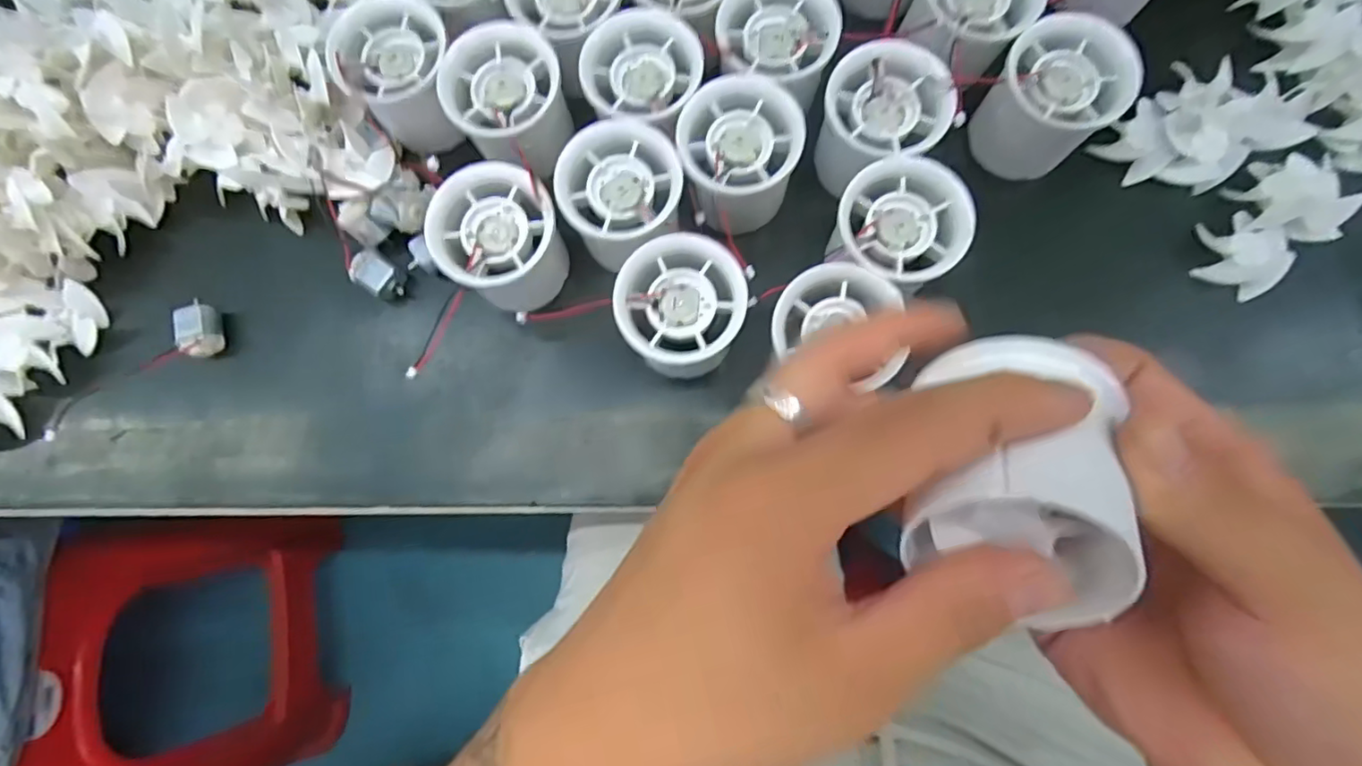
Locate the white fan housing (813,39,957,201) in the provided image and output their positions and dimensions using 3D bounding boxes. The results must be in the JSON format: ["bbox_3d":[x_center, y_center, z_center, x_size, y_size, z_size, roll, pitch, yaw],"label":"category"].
[{"bbox_3d":[0.094,-0.122,0.297,0.054,0.047,0.055,0,78,2],"label":"white fan housing"}]

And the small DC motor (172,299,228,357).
[{"bbox_3d":[-0.246,-0.028,0.318,0.018,0.014,0.028,-17,78,-2],"label":"small DC motor"}]

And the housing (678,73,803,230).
[{"bbox_3d":[0.028,-0.105,0.296,0.055,0.044,0.060,-29,79,-4],"label":"housing"}]

